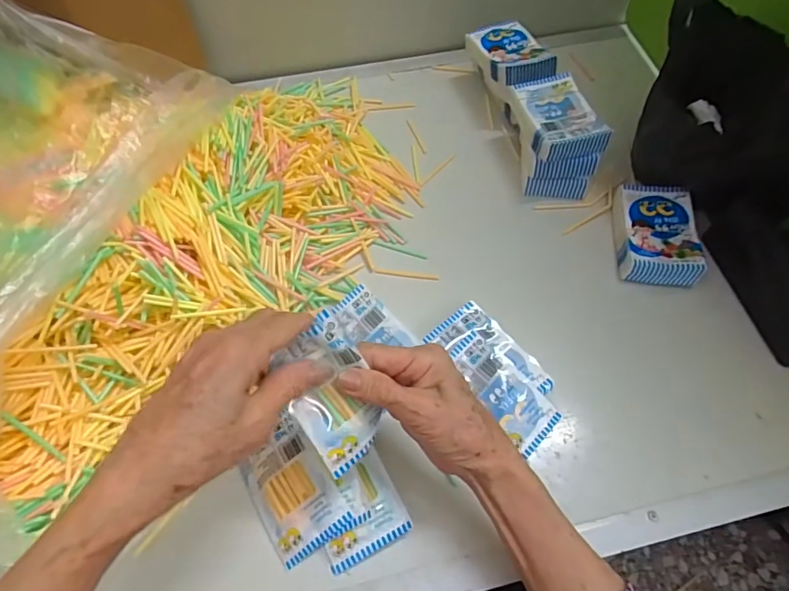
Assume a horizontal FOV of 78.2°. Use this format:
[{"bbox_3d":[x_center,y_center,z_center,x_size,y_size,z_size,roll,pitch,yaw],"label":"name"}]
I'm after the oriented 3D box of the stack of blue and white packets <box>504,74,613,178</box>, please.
[{"bbox_3d":[0.171,-0.175,0.537,0.073,0.073,0.117,-8,60,-4],"label":"stack of blue and white packets"}]

